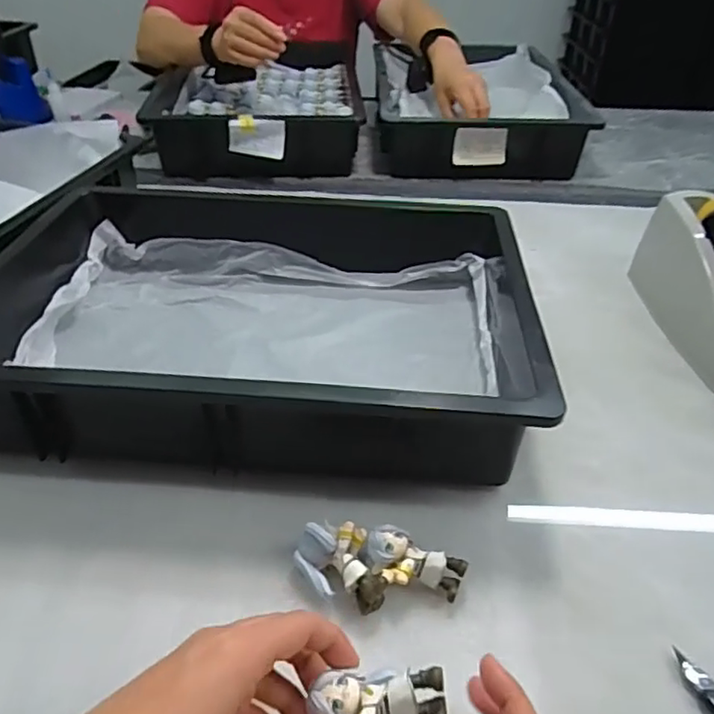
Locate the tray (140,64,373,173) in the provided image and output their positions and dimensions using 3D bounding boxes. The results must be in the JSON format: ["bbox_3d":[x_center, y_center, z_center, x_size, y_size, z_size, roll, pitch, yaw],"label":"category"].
[{"bbox_3d":[-0.163,-0.416,0.975,0.294,0.082,0.394,-3,39,-6],"label":"tray"}]

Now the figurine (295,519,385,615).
[{"bbox_3d":[-0.011,0.132,0.369,0.044,0.031,0.053,-11,41,-15],"label":"figurine"}]

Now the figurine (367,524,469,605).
[{"bbox_3d":[0.035,0.132,0.372,0.059,0.027,0.032,15,41,16],"label":"figurine"}]

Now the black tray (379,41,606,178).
[{"bbox_3d":[0.189,-0.409,0.978,0.302,0.086,0.354,0,39,-2],"label":"black tray"}]

